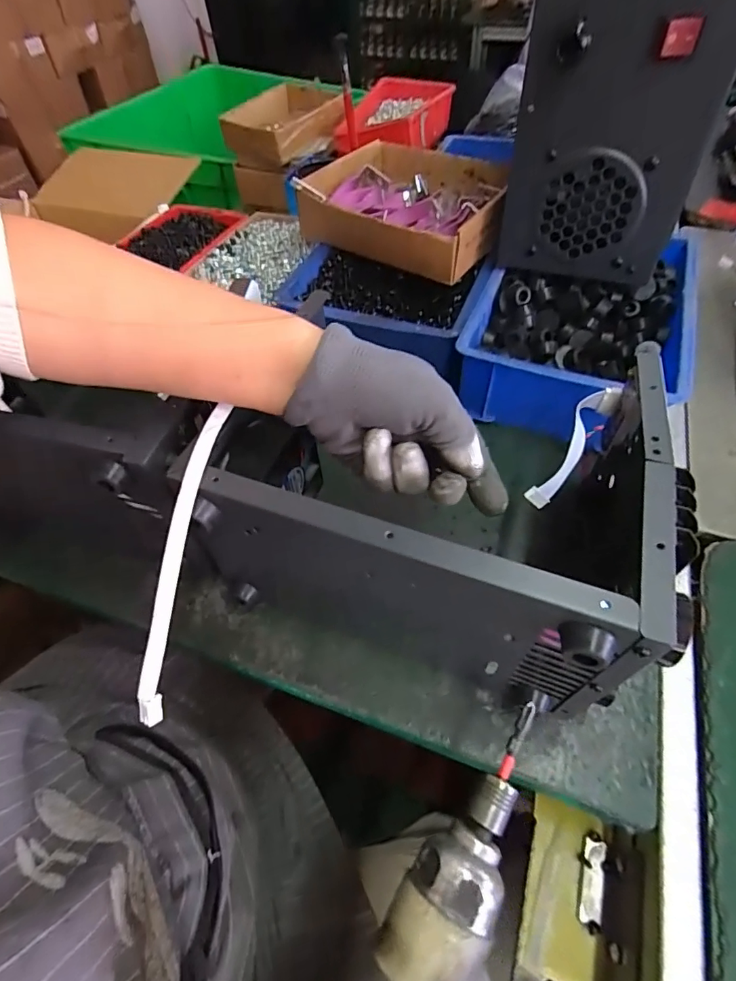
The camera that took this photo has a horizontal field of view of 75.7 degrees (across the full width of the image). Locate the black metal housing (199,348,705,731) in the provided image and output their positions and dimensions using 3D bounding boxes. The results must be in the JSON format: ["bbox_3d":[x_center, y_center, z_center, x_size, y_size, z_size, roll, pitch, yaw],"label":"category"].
[{"bbox_3d":[0.054,0.012,0.339,0.255,0.148,0.195,17,55,15],"label":"black metal housing"}]

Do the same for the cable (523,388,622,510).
[{"bbox_3d":[0.148,-0.032,0.343,0.021,0.021,0.102,30,78,23],"label":"cable"}]

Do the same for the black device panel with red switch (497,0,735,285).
[{"bbox_3d":[0.216,-0.349,0.435,0.148,0.261,0.166,10,54,10],"label":"black device panel with red switch"}]

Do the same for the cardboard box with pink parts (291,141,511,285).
[{"bbox_3d":[0.051,-0.333,0.556,0.216,0.057,0.187,30,59,23],"label":"cardboard box with pink parts"}]

